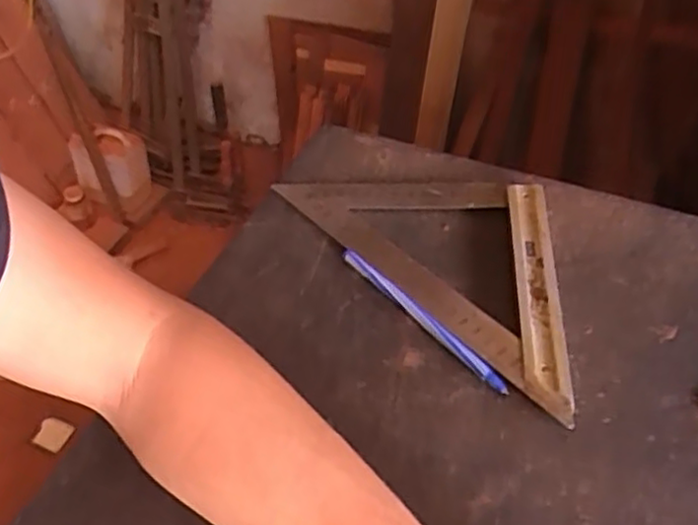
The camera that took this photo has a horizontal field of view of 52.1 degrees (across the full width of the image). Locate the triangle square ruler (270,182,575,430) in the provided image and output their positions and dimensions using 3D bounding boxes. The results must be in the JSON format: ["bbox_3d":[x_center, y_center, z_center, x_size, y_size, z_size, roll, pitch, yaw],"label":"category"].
[{"bbox_3d":[0.078,-0.013,0.472,0.122,0.014,0.244,-34,55,-25],"label":"triangle square ruler"}]

